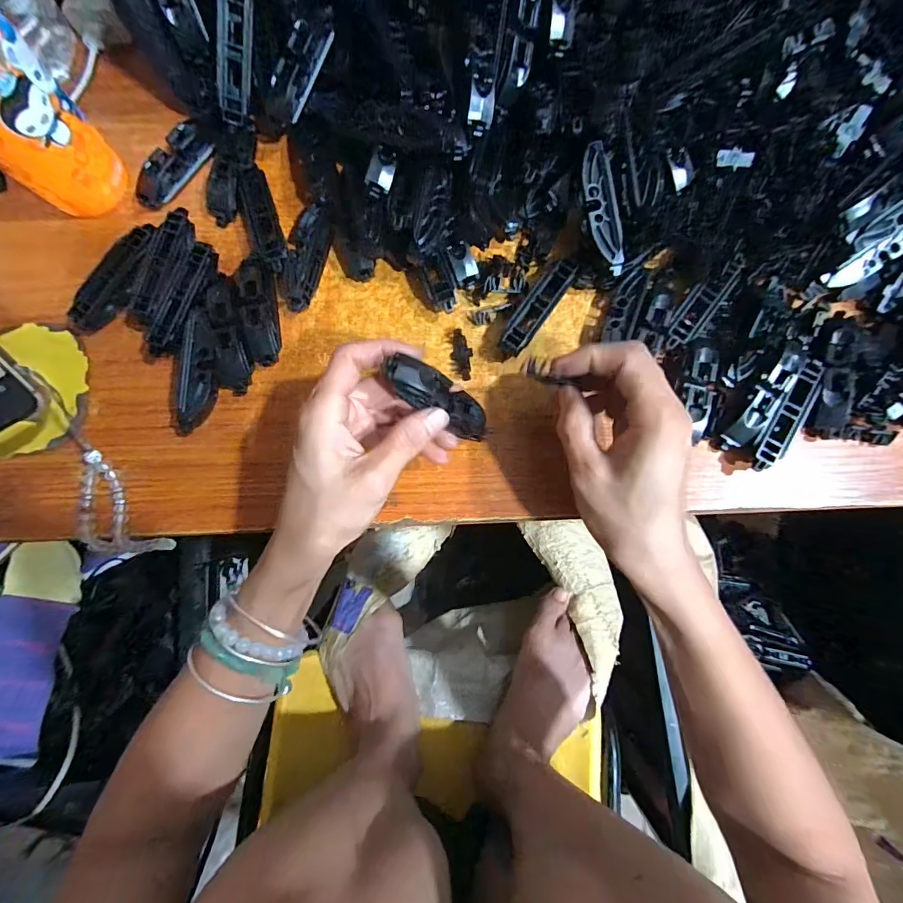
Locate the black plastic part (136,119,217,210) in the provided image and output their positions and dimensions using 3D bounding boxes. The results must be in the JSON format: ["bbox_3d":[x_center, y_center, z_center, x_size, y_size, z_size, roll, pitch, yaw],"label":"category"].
[{"bbox_3d":[-0.198,-0.205,0.307,0.022,0.013,0.069,32,83,4],"label":"black plastic part"}]

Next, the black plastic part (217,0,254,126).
[{"bbox_3d":[-0.141,-0.258,0.280,0.018,0.010,0.074,21,120,3],"label":"black plastic part"}]

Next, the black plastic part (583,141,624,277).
[{"bbox_3d":[0.095,-0.151,0.270,0.018,0.006,0.077,-15,98,-2],"label":"black plastic part"}]

